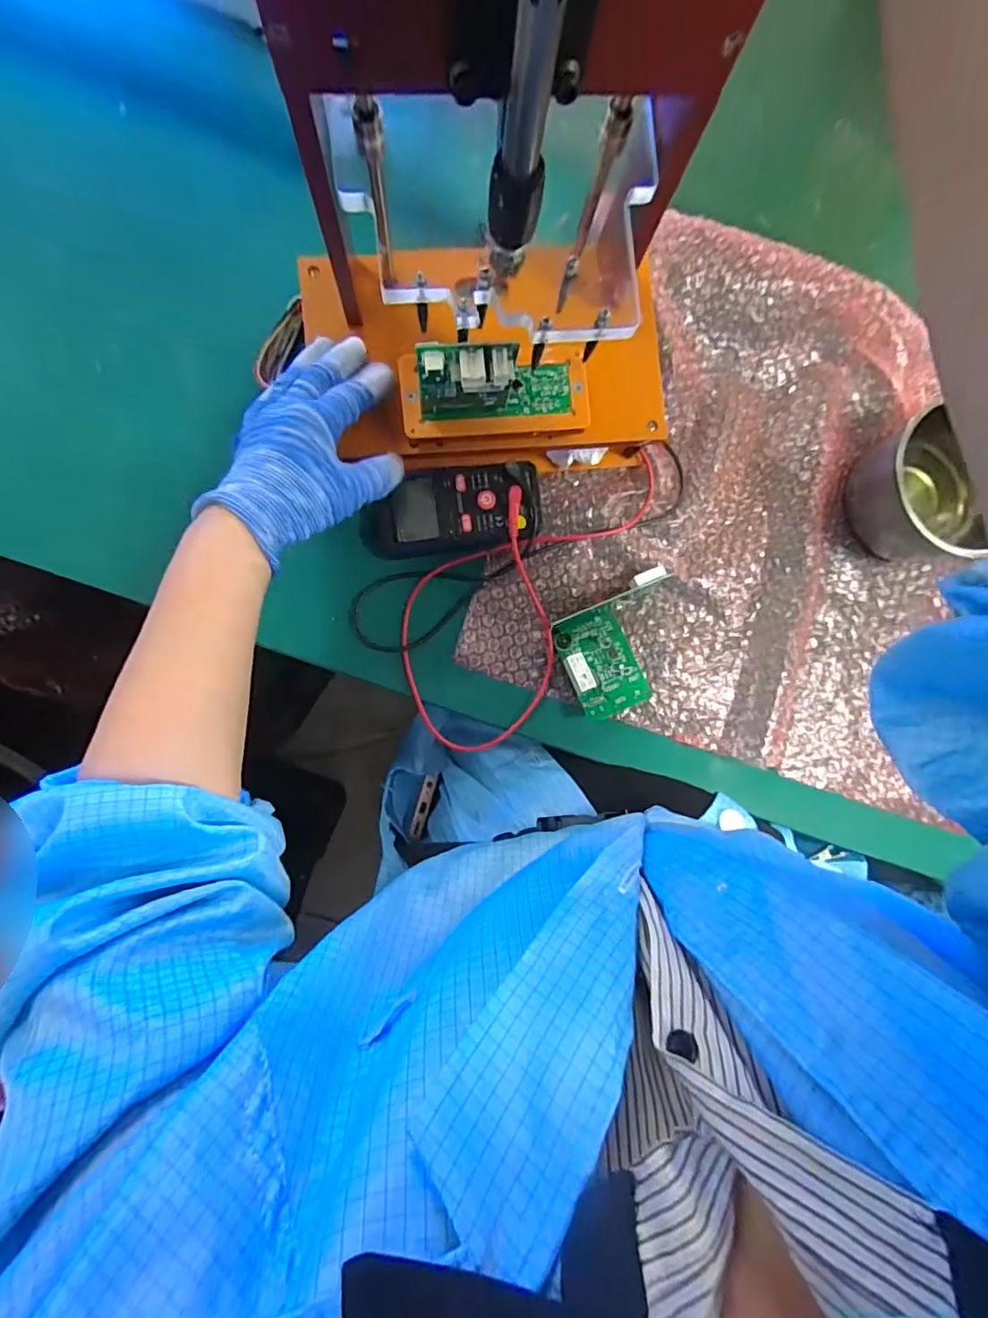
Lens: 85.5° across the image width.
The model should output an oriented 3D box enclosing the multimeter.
[{"bbox_3d":[-0.032,-0.114,0.411,0.133,0.031,0.060,-8,90,-8],"label":"multimeter"}]

